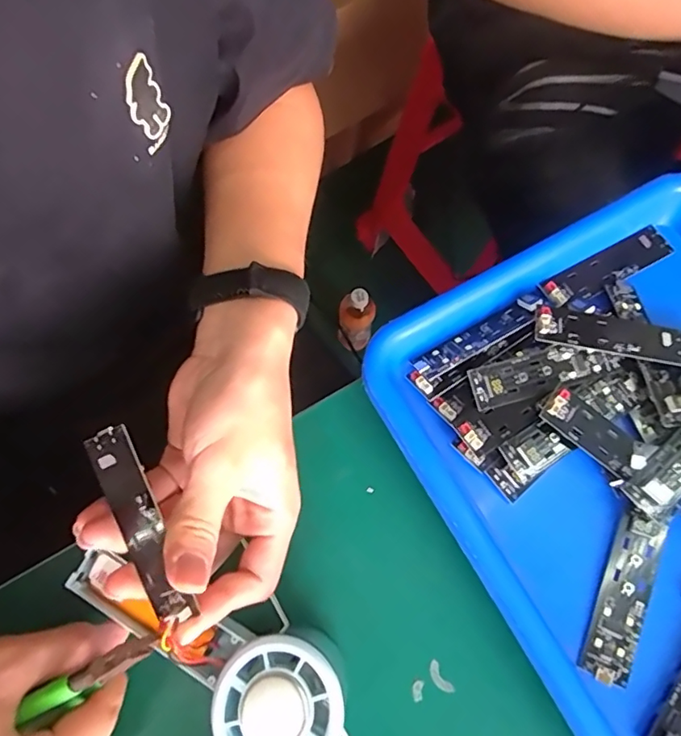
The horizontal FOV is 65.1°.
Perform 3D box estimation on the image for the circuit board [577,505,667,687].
[{"bbox_3d":[0.148,0.119,0.280,0.024,0.007,0.086,17,76,25],"label":"circuit board"}]

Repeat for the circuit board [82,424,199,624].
[{"bbox_3d":[-0.090,0.070,0.239,0.026,0.008,0.089,-29,86,15],"label":"circuit board"}]

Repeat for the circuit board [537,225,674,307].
[{"bbox_3d":[0.168,-0.063,0.335,0.093,0.011,0.023,-29,77,-9],"label":"circuit board"}]

